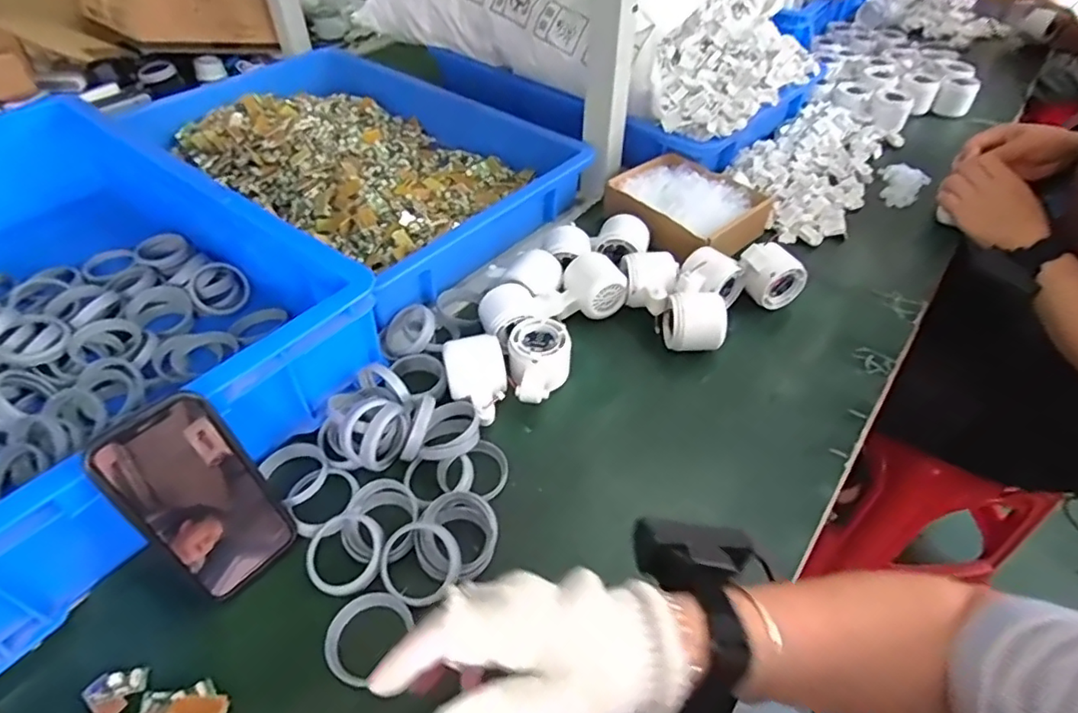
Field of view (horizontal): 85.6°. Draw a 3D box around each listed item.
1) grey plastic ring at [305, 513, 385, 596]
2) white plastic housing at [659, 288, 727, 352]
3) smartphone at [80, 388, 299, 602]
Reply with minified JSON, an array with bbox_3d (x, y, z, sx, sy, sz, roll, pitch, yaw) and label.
[{"bbox_3d":[-0.145,0.146,0.433,0.060,0.015,0.055,-6,47,-7],"label":"grey plastic ring"},{"bbox_3d":[0.154,-0.033,0.580,0.054,0.050,0.048,1,47,0],"label":"white plastic housing"},{"bbox_3d":[-0.231,0.099,0.402,0.005,0.147,0.076,13,43,44],"label":"smartphone"}]

